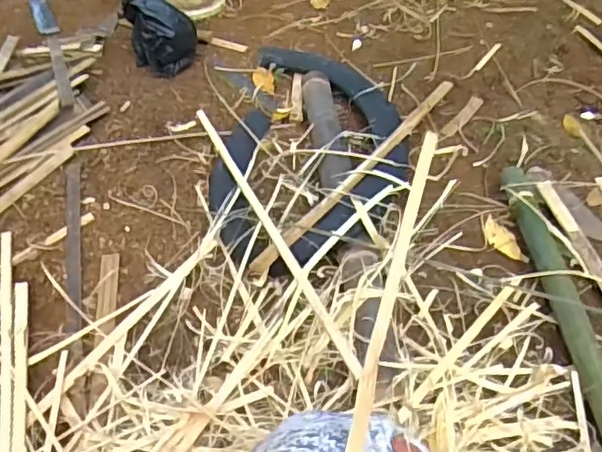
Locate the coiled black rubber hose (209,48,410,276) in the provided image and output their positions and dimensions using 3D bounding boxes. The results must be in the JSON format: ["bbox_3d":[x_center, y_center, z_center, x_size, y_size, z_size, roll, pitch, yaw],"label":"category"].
[{"bbox_3d":[0.025,-0.155,1.138,0.349,0.085,0.658,6,49,10],"label":"coiled black rubber hose"}]

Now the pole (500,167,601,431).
[{"bbox_3d":[0.394,0.131,0.873,0.056,0.049,0.631,-4,48,1],"label":"pole"}]

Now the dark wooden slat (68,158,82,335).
[{"bbox_3d":[-0.372,0.024,0.993,0.022,0.006,0.328,-8,58,-9],"label":"dark wooden slat"}]

